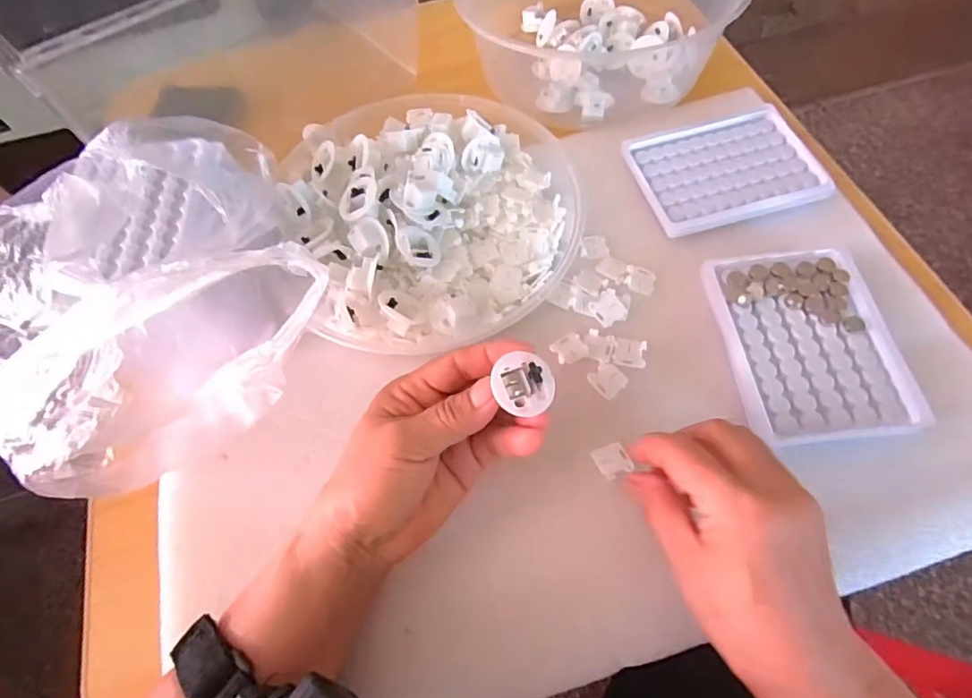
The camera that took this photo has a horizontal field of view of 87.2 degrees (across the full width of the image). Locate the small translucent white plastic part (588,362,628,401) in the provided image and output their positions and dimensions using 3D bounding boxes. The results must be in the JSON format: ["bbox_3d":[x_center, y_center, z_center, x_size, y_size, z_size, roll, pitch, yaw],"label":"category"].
[{"bbox_3d":[0.079,0.019,0.330,0.021,0.004,0.021,-40,68,-15],"label":"small translucent white plastic part"}]

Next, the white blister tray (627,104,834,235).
[{"bbox_3d":[0.182,-0.143,0.396,0.133,0.008,0.108,-14,64,-3],"label":"white blister tray"}]

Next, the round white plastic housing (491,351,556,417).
[{"bbox_3d":[0.020,0.019,0.255,0.028,0.012,0.028,-23,74,-9],"label":"round white plastic housing"}]

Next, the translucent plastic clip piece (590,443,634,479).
[{"bbox_3d":[0.076,0.067,0.307,0.019,0.004,0.019,-20,64,-6],"label":"translucent plastic clip piece"}]

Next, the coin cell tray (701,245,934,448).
[{"bbox_3d":[0.202,-0.007,0.321,0.097,0.008,0.128,-6,64,1],"label":"coin cell tray"}]

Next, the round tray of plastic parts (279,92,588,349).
[{"bbox_3d":[-0.041,-0.109,0.374,0.206,0.045,0.229,-21,64,-7],"label":"round tray of plastic parts"}]

